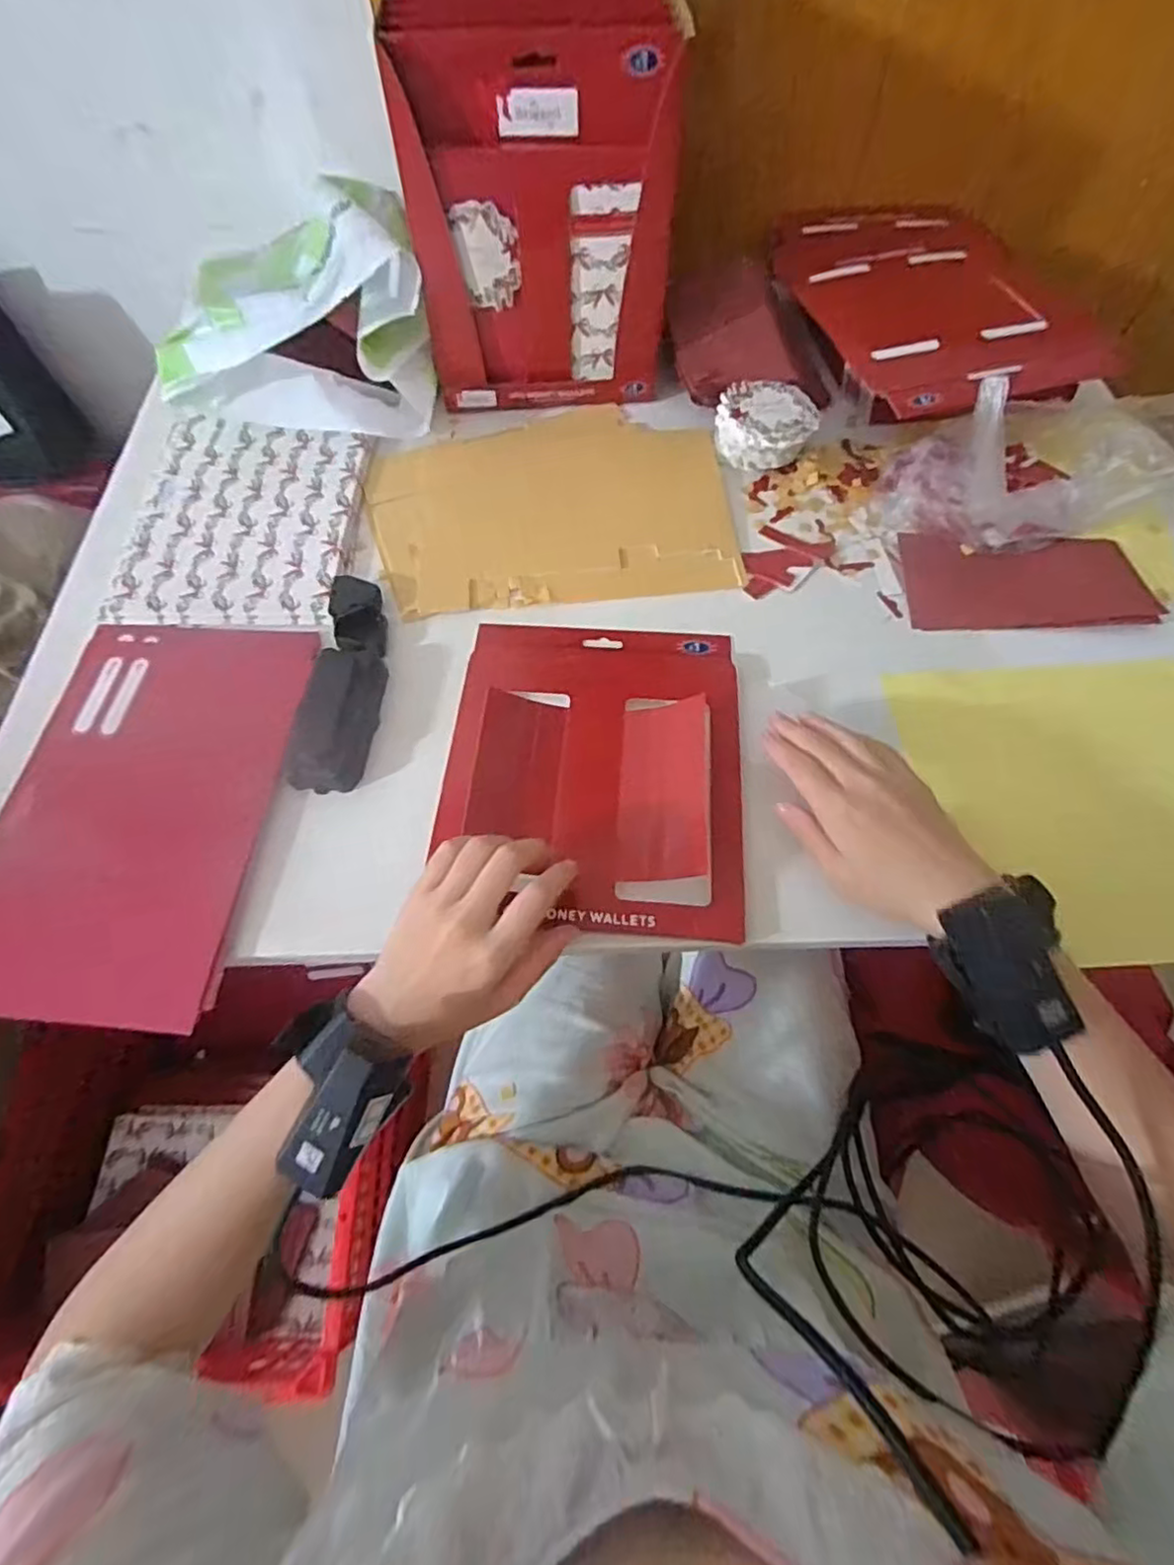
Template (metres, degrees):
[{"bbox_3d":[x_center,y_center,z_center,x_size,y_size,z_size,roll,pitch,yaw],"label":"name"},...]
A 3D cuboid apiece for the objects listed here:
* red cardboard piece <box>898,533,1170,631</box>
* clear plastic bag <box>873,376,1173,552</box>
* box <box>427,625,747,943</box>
[{"bbox_3d":[0.344,-0.156,0.509,0.181,0.009,0.096,3,61,3],"label":"red cardboard piece"},{"bbox_3d":[0.356,-0.267,0.497,0.214,0.129,0.162,-2,61,0],"label":"clear plastic bag"},{"bbox_3d":[0.005,-0.019,0.437,0.192,0.020,0.238,3,60,1],"label":"box"}]

